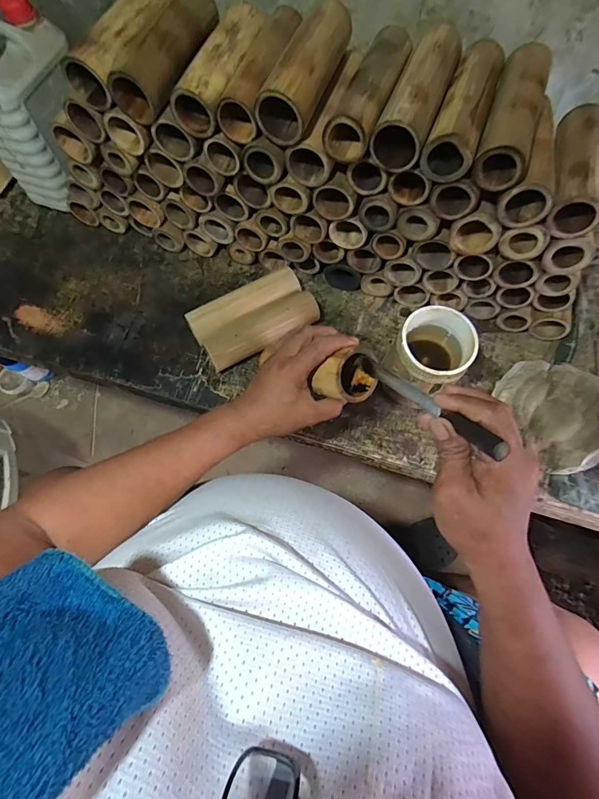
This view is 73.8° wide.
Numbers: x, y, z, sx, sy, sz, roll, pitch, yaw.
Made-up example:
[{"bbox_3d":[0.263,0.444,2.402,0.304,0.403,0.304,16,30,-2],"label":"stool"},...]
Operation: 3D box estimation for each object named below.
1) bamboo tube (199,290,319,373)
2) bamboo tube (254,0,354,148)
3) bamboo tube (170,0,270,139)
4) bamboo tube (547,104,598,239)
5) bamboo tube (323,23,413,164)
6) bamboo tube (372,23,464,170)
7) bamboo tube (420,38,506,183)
[{"bbox_3d":[-0.054,-0.100,0.600,0.180,0.052,0.056,-29,70,-11],"label":"bamboo tube"},{"bbox_3d":[0.009,-0.371,0.450,0.053,0.061,0.168,20,69,9],"label":"bamboo tube"},{"bbox_3d":[-0.088,-0.398,0.477,0.053,0.055,0.172,20,70,9],"label":"bamboo tube"},{"bbox_3d":[0.326,-0.276,0.471,0.053,0.051,0.175,14,69,6],"label":"bamboo tube"},{"bbox_3d":[0.082,-0.354,0.454,0.056,0.055,0.174,22,70,10],"label":"bamboo tube"},{"bbox_3d":[0.130,-0.332,0.443,0.057,0.061,0.162,21,70,9],"label":"bamboo tube"},{"bbox_3d":[0.180,-0.312,0.437,0.053,0.055,0.152,21,70,9],"label":"bamboo tube"}]

